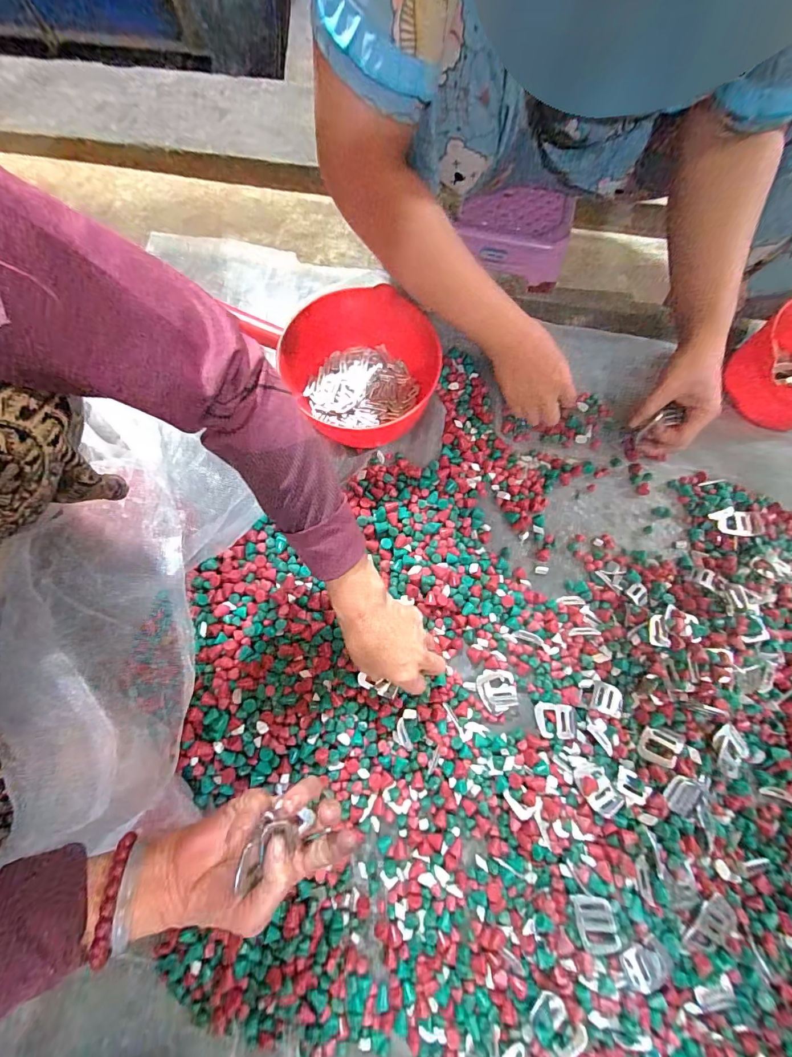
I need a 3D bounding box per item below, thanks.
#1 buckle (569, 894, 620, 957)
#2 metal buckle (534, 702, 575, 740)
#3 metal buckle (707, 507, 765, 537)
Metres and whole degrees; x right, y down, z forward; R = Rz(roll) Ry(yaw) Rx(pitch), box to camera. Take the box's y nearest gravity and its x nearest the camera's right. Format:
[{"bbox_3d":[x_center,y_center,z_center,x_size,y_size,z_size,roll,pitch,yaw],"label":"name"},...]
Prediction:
[{"bbox_3d":[0.182,0.362,0.374,0.033,0.004,0.043,-20,70,21],"label":"buckle"},{"bbox_3d":[0.172,0.208,0.443,0.041,0.005,0.035,5,75,1],"label":"metal buckle"},{"bbox_3d":[0.414,-0.007,0.497,0.060,0.011,0.034,11,75,3],"label":"metal buckle"}]

